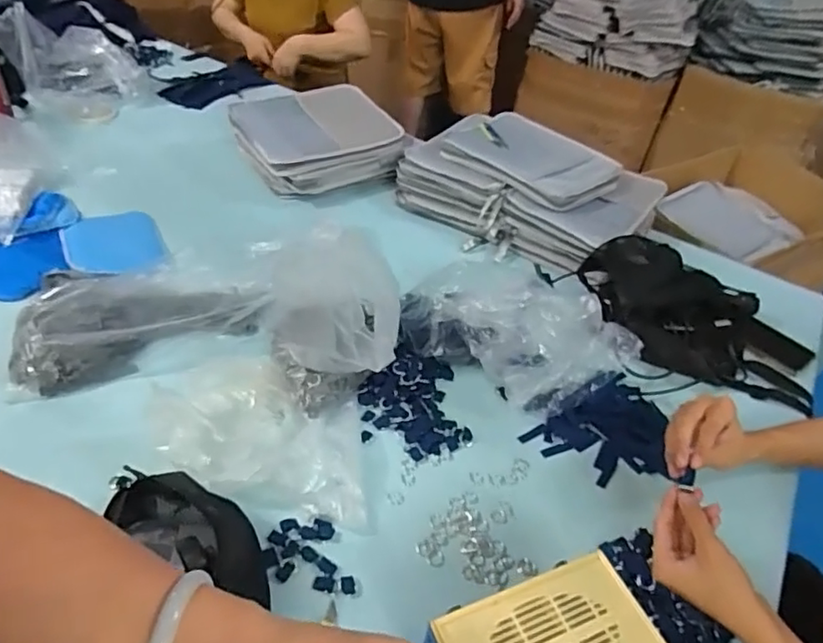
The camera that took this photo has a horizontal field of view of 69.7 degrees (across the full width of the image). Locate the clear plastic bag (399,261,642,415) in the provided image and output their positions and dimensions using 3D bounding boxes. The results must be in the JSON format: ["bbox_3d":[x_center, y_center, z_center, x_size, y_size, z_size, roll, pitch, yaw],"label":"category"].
[{"bbox_3d":[0.150,0.020,0.862,0.318,0.138,0.165,22,44,16],"label":"clear plastic bag"}]

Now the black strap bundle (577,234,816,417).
[{"bbox_3d":[0.467,-0.013,0.959,0.381,0.110,0.218,15,42,8],"label":"black strap bundle"}]

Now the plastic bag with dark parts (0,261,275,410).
[{"bbox_3d":[-0.382,-0.002,0.867,0.339,0.079,0.206,-9,44,-18],"label":"plastic bag with dark parts"}]

